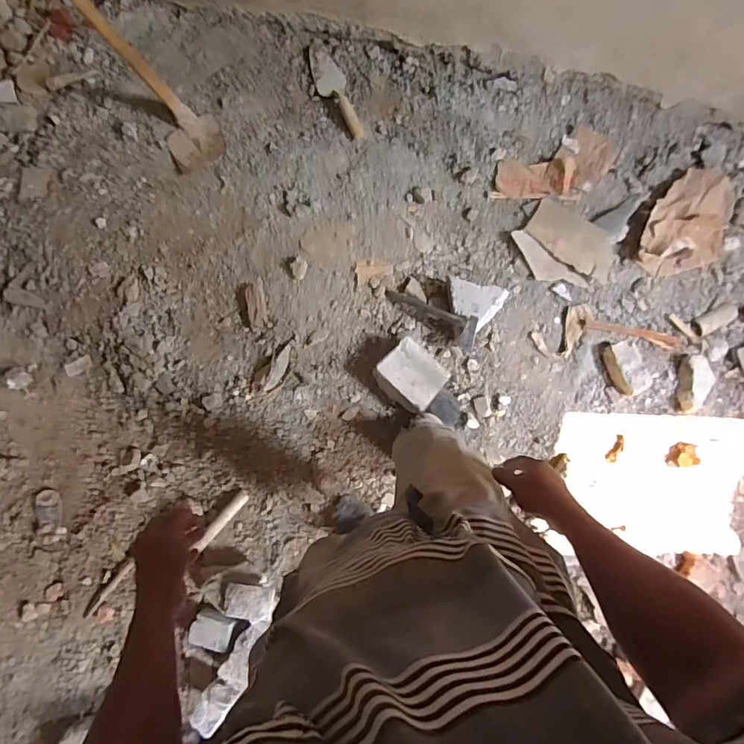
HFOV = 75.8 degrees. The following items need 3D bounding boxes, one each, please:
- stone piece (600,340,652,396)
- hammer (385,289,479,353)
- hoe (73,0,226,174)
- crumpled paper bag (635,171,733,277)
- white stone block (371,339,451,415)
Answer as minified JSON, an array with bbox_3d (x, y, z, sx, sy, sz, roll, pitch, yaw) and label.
[{"bbox_3d":[0.673,-0.016,1.250,0.105,0.055,0.153,-18,83,-2],"label":"stone piece"},{"bbox_3d":[0.166,-0.150,1.303,0.282,0.092,0.080,31,84,23],"label":"hammer"},{"bbox_3d":[-0.547,-0.747,1.157,0.169,0.589,0.211,-32,84,-3],"label":"hoe"},{"bbox_3d":[0.878,-0.406,1.319,0.225,0.036,0.335,25,84,3],"label":"crumpled paper bag"},{"bbox_3d":[0.104,0.012,1.258,0.173,0.077,0.147,37,85,5],"label":"white stone block"}]

